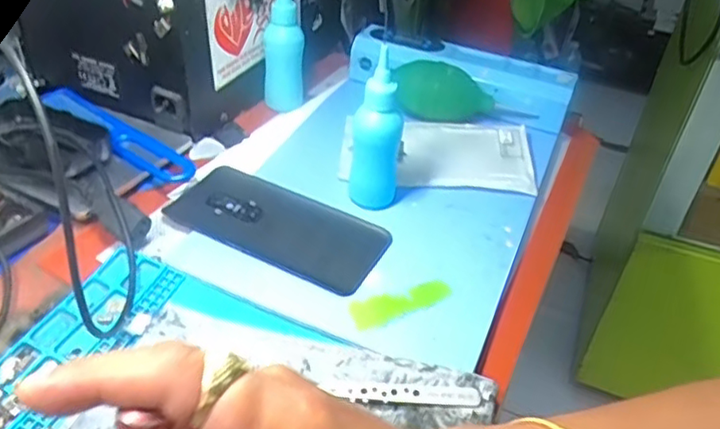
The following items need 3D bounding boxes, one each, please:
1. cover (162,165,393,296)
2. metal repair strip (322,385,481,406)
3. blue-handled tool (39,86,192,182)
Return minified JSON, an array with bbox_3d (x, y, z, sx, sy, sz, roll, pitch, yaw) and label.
[{"bbox_3d":[-0.059,0.005,0.442,0.153,0.005,0.069,20,41,19],"label":"cover"},{"bbox_3d":[0.025,0.097,0.338,0.077,0.004,0.011,2,49,1],"label":"metal repair strip"},{"bbox_3d":[-0.201,-0.069,0.500,0.186,0.013,0.031,29,45,28],"label":"blue-handled tool"}]

